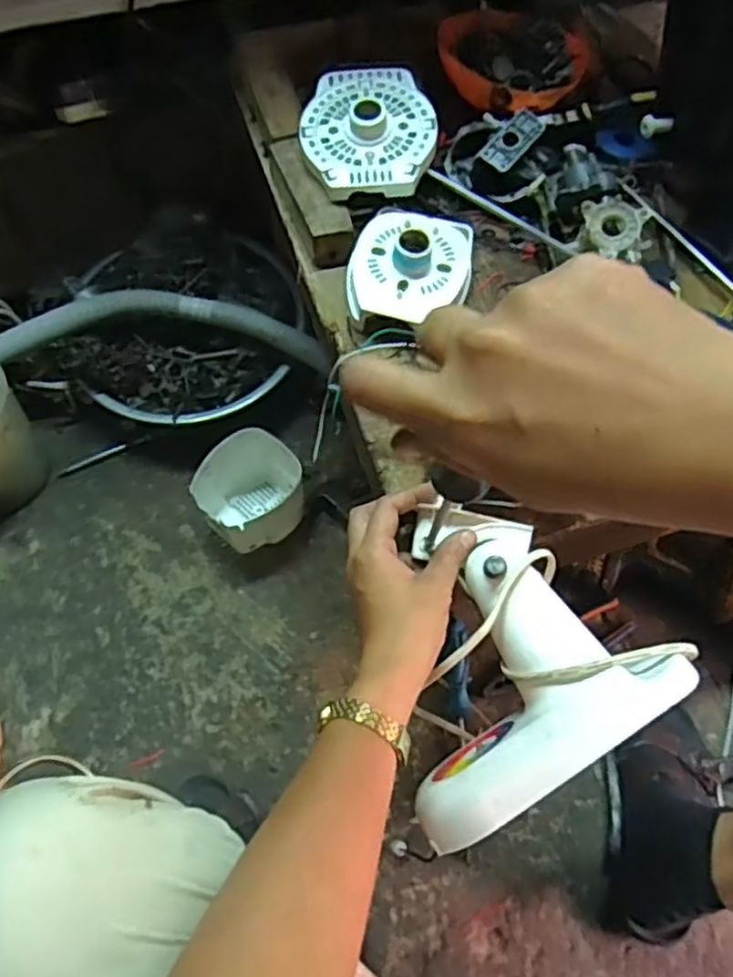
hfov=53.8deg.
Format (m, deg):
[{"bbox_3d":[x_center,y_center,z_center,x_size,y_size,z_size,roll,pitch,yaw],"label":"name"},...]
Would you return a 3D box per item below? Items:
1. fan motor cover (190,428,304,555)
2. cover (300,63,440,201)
[{"bbox_3d":[-0.133,0.005,0.856,0.125,0.113,0.100,-24,68,-14],"label":"fan motor cover"},{"bbox_3d":[0.004,-0.326,0.646,0.115,0.033,0.146,5,64,-1],"label":"cover"}]

